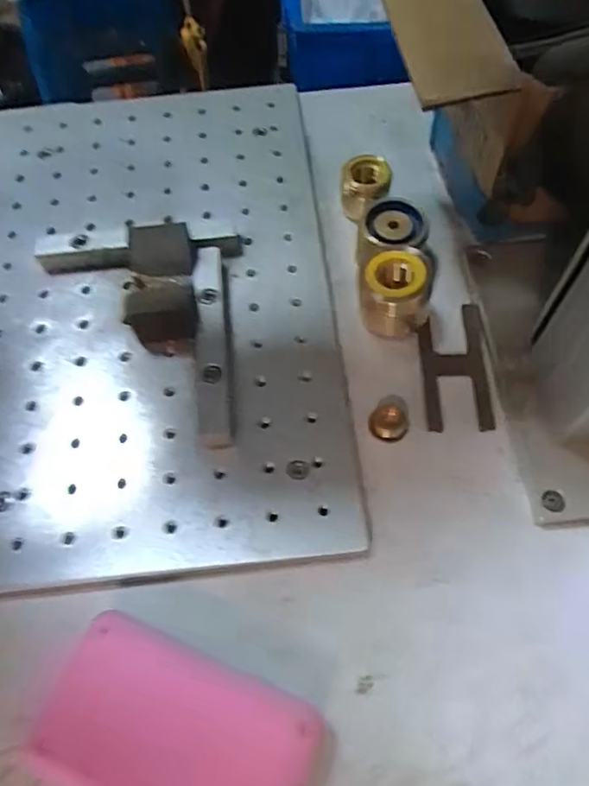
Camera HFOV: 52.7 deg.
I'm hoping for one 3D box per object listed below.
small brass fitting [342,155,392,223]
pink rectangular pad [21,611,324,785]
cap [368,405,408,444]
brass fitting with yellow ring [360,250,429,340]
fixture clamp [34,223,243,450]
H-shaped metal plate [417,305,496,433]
[{"bbox_3d":[0.045,-0.128,0.374,0.028,0.030,0.027,13,64,9],"label":"small brass fitting"},{"bbox_3d":[-0.047,0.142,0.245,0.105,0.026,0.064,20,65,13],"label":"pink rectangular pad"},{"bbox_3d":[0.050,0.016,0.318,0.020,0.008,0.021,-1,63,2],"label":"cap"},{"bbox_3d":[0.055,-0.053,0.336,0.035,0.038,0.035,3,63,4],"label":"brass fitting with yellow ring"},{"bbox_3d":[-0.093,-0.038,0.330,0.118,0.030,0.135,-1,63,2],"label":"fixture clamp"},{"bbox_3d":[0.090,-0.016,0.333,0.036,0.005,0.077,0,63,3],"label":"H-shaped metal plate"}]

